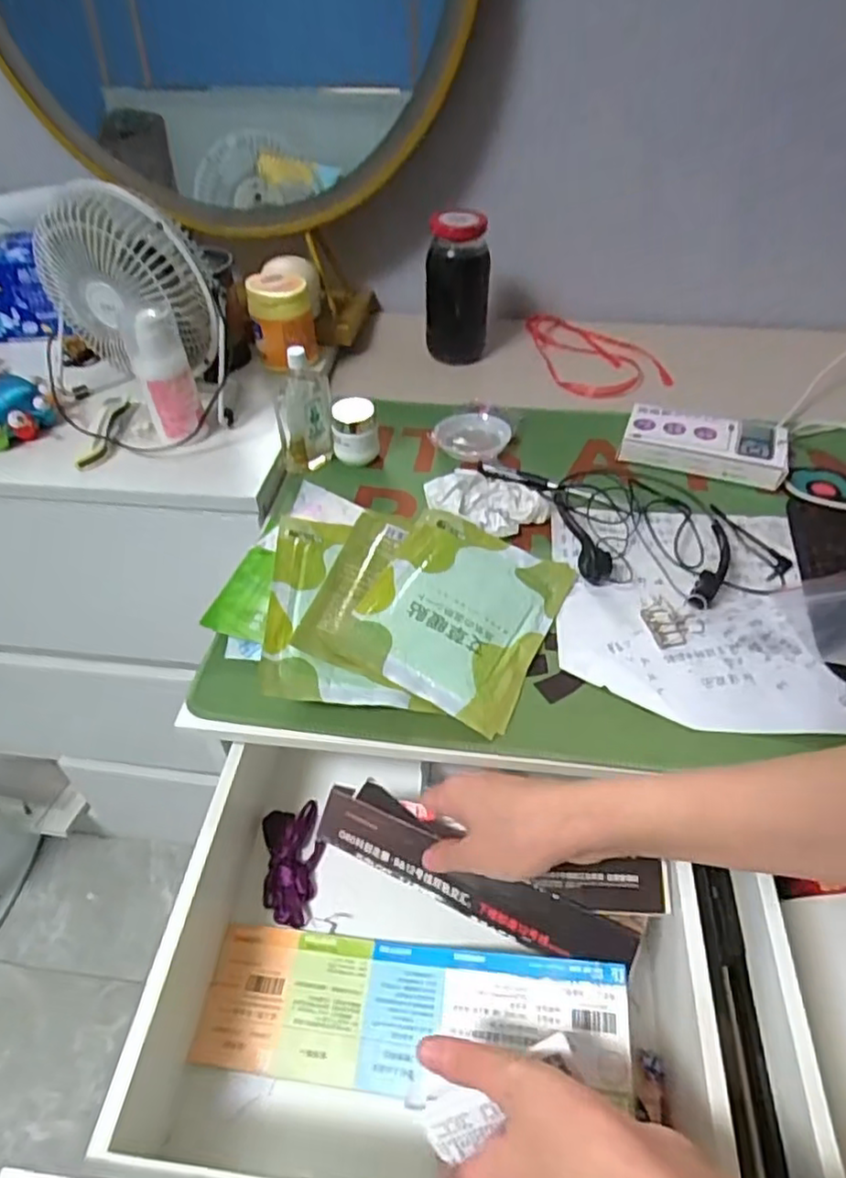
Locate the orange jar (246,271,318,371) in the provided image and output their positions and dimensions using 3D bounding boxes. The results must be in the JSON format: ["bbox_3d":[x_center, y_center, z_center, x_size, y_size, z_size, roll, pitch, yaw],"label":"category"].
[{"bbox_3d":[-0.142,-0.271,0.663,0.062,0.077,0.055,-10,46,-8],"label":"orange jar"}]

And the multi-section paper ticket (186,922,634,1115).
[{"bbox_3d":[-0.009,0.246,0.384,0.246,0.030,0.075,-6,45,13],"label":"multi-section paper ticket"}]

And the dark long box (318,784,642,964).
[{"bbox_3d":[0.026,0.178,0.401,0.200,0.013,0.035,18,86,20],"label":"dark long box"}]

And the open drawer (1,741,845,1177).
[{"bbox_3d":[-0.007,0.211,0.377,0.289,0.103,0.243,5,46,6],"label":"open drawer"}]

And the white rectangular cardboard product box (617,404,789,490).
[{"bbox_3d":[0.252,-0.131,0.585,0.134,0.033,0.060,16,48,17],"label":"white rectangular cardboard product box"}]

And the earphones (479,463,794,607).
[{"bbox_3d":[0.169,-0.066,0.528,0.150,0.023,0.219,-20,48,-18],"label":"earphones"}]

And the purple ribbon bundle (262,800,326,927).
[{"bbox_3d":[-0.092,0.191,0.457,0.041,0.013,0.082,-8,46,-7],"label":"purple ribbon bundle"}]

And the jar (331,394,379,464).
[{"bbox_3d":[-0.060,-0.144,0.588,0.042,0.042,0.039,-1,45,1],"label":"jar"}]

